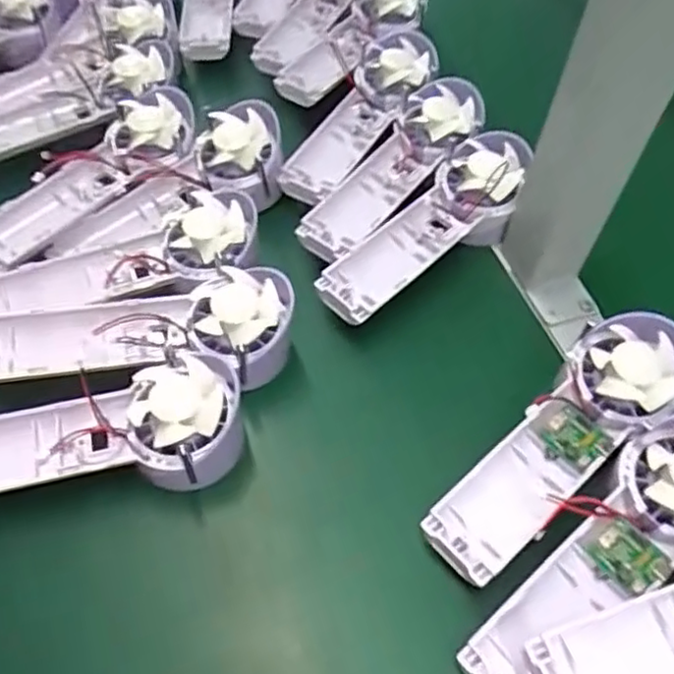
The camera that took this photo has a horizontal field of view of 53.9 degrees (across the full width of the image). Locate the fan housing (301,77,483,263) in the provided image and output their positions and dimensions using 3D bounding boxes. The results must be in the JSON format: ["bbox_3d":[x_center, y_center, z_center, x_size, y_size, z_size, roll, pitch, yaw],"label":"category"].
[{"bbox_3d":[0.040,-0.122,0.461,0.055,0.033,0.173,33,61,18],"label":"fan housing"}]

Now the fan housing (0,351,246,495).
[{"bbox_3d":[-0.136,0.049,0.344,0.170,0.047,0.062,-7,57,-8],"label":"fan housing"}]

